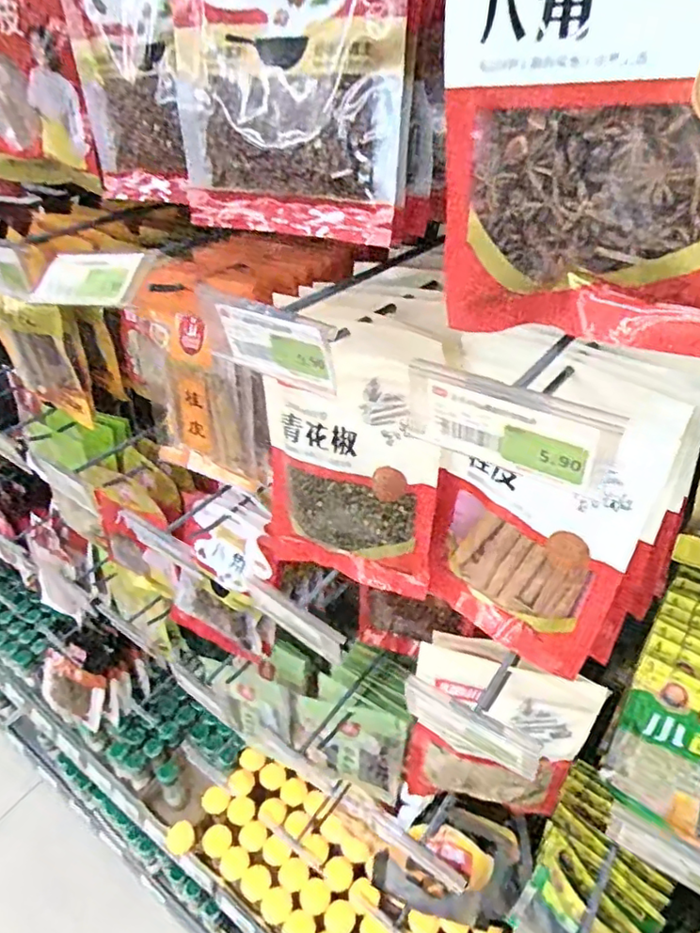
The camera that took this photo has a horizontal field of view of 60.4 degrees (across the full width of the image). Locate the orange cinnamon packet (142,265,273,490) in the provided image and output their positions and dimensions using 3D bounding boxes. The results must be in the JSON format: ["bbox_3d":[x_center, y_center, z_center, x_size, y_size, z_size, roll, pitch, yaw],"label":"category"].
[{"bbox_3d":[-0.123,-0.069,0.518,0.111,0.183,0.034,21,42,28],"label":"orange cinnamon packet"}]

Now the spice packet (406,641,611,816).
[{"bbox_3d":[0.131,0.248,0.543,0.154,0.208,0.052,10,38,15],"label":"spice packet"}]

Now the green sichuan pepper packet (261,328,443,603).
[{"bbox_3d":[-0.003,0.001,0.465,0.146,0.209,0.036,13,39,19],"label":"green sichuan pepper packet"}]

